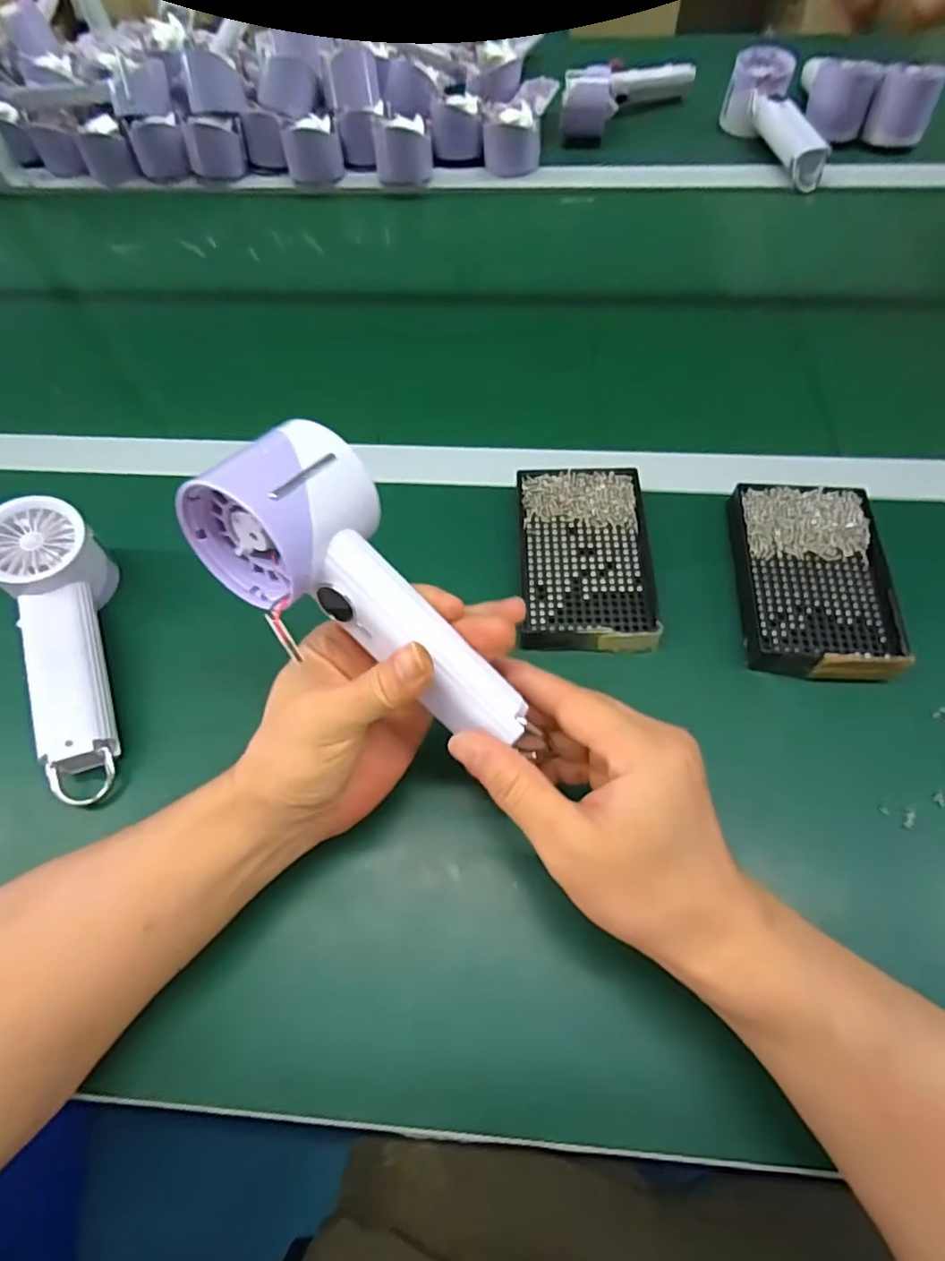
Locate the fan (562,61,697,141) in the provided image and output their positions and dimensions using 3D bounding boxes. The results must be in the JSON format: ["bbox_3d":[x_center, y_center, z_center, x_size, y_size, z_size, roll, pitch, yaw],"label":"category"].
[{"bbox_3d":[0.188,-0.648,0.734,0.200,0.073,0.051,-36,66,-16],"label":"fan"}]

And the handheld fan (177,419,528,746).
[{"bbox_3d":[-0.043,-0.015,0.269,0.165,0.053,0.072,43,70,-8],"label":"handheld fan"}]

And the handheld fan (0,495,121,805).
[{"bbox_3d":[-0.251,0.009,0.385,0.063,0.072,0.194,-24,68,-6],"label":"handheld fan"}]

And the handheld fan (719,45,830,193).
[{"bbox_3d":[0.337,-0.567,0.684,0.065,0.077,0.189,-9,62,-2],"label":"handheld fan"}]

